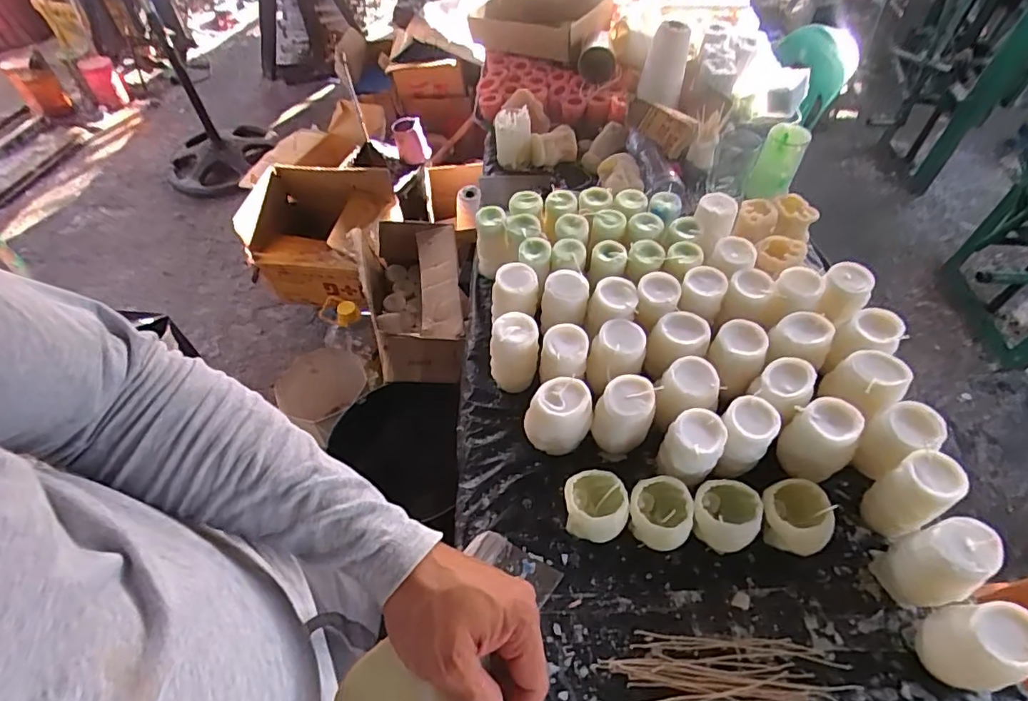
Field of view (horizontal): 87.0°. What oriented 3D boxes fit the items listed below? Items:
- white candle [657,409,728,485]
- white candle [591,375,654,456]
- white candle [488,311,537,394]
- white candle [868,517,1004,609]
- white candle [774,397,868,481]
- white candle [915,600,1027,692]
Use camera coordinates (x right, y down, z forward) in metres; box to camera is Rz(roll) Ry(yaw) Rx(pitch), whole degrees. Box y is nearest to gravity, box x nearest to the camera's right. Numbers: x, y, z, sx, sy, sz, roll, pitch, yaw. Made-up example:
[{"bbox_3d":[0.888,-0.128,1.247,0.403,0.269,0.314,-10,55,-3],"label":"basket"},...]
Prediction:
[{"bbox_3d":[0.210,0.117,0.650,0.071,0.078,0.063,-20,56,-13],"label":"white candle"},{"bbox_3d":[0.138,0.084,0.682,0.065,0.093,0.067,-1,54,1],"label":"white candle"},{"bbox_3d":[0.001,0.005,0.741,0.065,0.112,0.060,1,54,2],"label":"white candle"},{"bbox_3d":[0.435,0.226,0.564,0.060,0.128,0.066,-1,54,1],"label":"white candle"},{"bbox_3d":[0.364,0.108,0.646,0.070,0.086,0.071,-1,54,1],"label":"white candle"},{"bbox_3d":[0.443,0.281,0.521,0.066,0.095,0.074,-14,54,-9],"label":"white candle"}]

